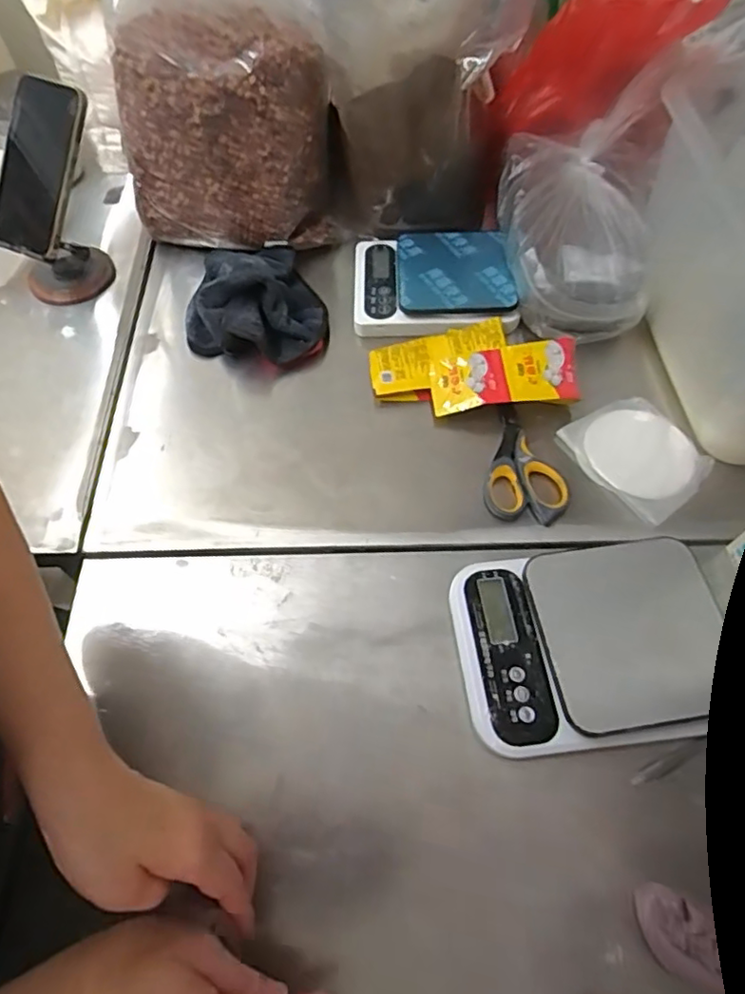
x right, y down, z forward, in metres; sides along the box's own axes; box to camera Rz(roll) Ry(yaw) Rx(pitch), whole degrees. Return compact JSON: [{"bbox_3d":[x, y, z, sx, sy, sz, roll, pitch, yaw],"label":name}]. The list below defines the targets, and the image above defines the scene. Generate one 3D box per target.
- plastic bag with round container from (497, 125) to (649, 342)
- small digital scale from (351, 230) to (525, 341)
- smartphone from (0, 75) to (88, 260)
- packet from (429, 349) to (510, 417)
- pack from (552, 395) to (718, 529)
[{"bbox_3d":[0.202,-0.269,0.620,0.129,0.091,0.209,-4,61,-1],"label":"plastic bag with round container"},{"bbox_3d":[0.064,-0.235,0.654,0.168,0.032,0.139,-1,60,2],"label":"small digital scale"},{"bbox_3d":[-0.335,-0.327,0.598,0.088,0.015,0.158,22,102,11],"label":"smartphone"},{"bbox_3d":[0.092,-0.115,0.584,0.071,0.012,0.062,-10,71,11],"label":"packet"},{"bbox_3d":[0.245,-0.041,0.554,0.095,0.010,0.118,-32,64,-15],"label":"pack"}]

